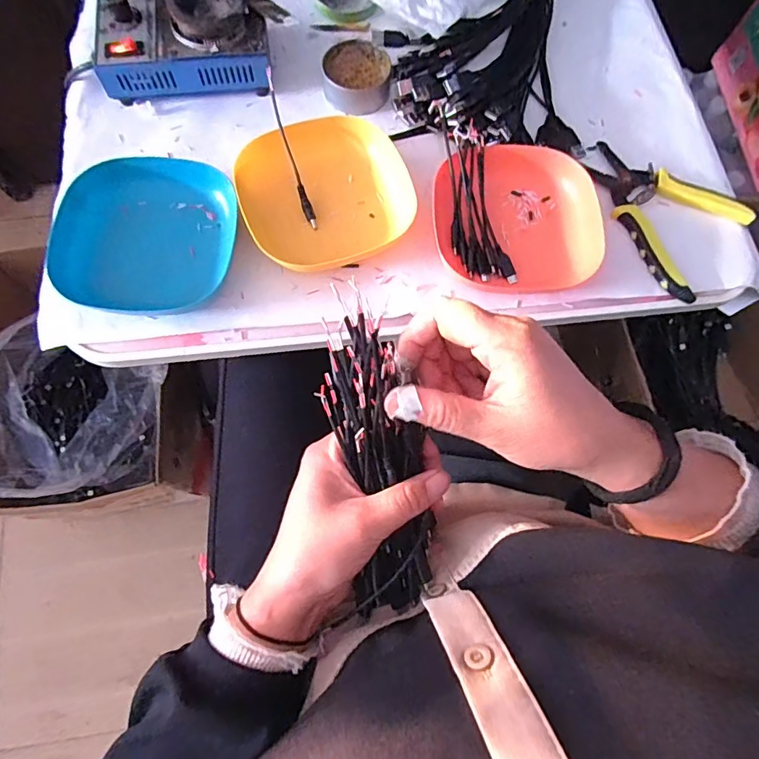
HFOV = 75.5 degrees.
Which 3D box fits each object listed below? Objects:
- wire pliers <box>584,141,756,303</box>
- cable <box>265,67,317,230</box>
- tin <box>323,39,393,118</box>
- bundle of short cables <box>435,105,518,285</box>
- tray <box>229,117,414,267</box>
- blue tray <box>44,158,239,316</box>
[{"bbox_3d":[0.264,-0.156,0.441,0.107,0.014,0.163,-23,75,-9],"label":"wire pliers"},{"bbox_3d":[-0.077,-0.196,0.424,0.009,0.006,0.137,-18,93,-7],"label":"cable"},{"bbox_3d":[-0.020,-0.286,0.465,0.062,0.028,0.057,1,73,-2],"label":"tin"},{"bbox_3d":[0.079,-0.158,0.420,0.045,0.029,0.155,-10,73,-5],"label":"bundle of short cables"},{"bbox_3d":[-0.048,-0.160,0.420,0.136,0.029,0.124,-31,76,-11],"label":"tray"},{"bbox_3d":[-0.191,-0.120,0.403,0.135,0.027,0.135,-2,73,-3],"label":"blue tray"}]

